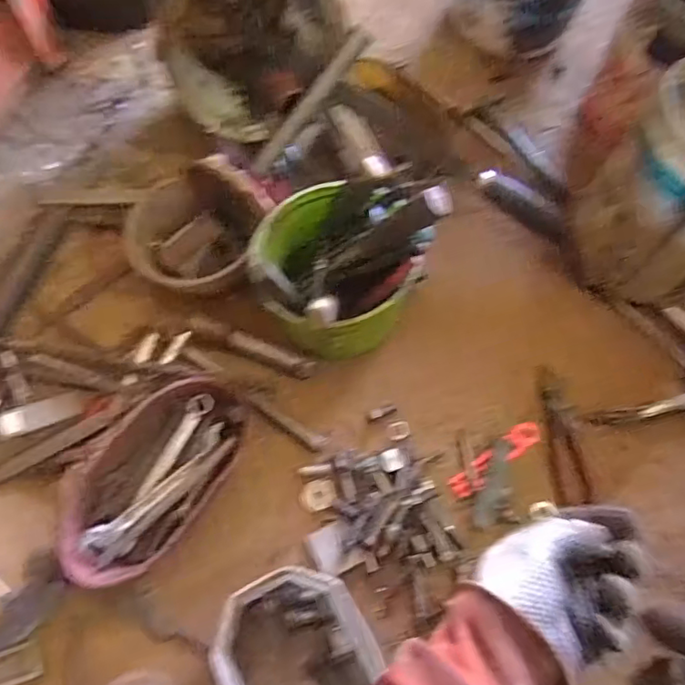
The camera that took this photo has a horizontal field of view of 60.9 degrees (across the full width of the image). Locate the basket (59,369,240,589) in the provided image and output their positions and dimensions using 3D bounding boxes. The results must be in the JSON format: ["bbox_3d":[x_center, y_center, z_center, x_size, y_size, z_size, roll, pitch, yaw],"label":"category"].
[{"bbox_3d":[-0.182,0.127,0.570,0.115,0.065,0.207,37,74,11],"label":"basket"}]

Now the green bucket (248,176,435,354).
[{"bbox_3d":[-0.011,-0.079,0.612,0.163,0.132,0.140,-30,74,-11],"label":"green bucket"}]

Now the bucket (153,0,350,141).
[{"bbox_3d":[-0.110,-0.366,0.668,0.177,0.201,0.195,-21,73,-8],"label":"bucket"}]

